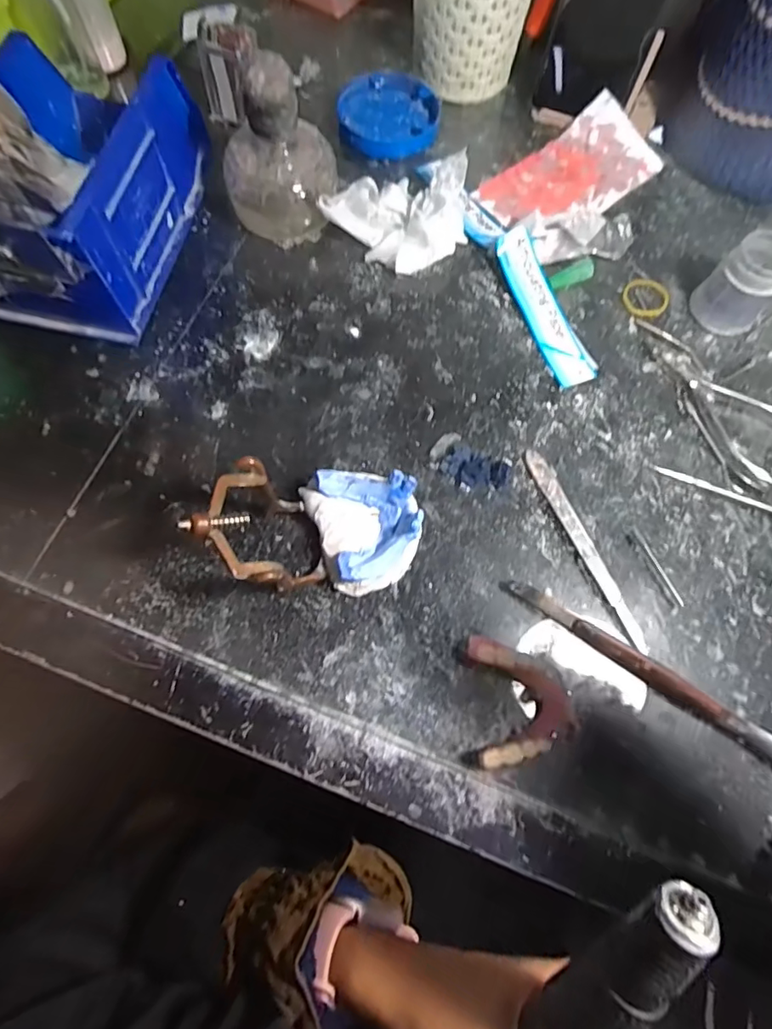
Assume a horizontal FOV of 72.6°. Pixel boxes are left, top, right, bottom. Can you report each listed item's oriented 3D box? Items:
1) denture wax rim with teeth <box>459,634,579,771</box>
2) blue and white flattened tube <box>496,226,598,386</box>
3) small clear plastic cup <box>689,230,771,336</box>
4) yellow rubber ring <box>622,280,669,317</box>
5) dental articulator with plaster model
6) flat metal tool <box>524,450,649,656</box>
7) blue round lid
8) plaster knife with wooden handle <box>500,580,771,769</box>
[{"bbox_3d":[0.071,0.094,0.272,0.055,0.017,0.061,-5,71,-3],"label":"denture wax rim with teeth"},{"bbox_3d":[0.106,-0.140,0.355,0.027,0.021,0.115,-20,72,-8],"label":"blue and white flattened tube"},{"bbox_3d":[0.240,-0.153,0.352,0.040,0.049,0.041,0,70,-1],"label":"small clear plastic cup"},{"bbox_3d":[0.186,-0.155,0.375,0.031,0.004,0.035,23,72,7],"label":"yellow rubber ring"},{"bbox_3d":[-0.036,0.005,0.277,0.112,0.062,0.068,-8,71,-4],"label":"dental articulator with plaster model"},{"bbox_3d":[0.116,0.018,0.307,0.012,0.005,0.129,-23,73,-9],"label":"flat metal tool"},{"bbox_3d":[0.001,-0.326,0.425,0.080,0.014,0.082,0,70,-1],"label":"blue round lid"},{"bbox_3d":[0.141,0.084,0.280,0.173,0.013,0.011,33,73,10],"label":"plaster knife with wooden handle"}]

